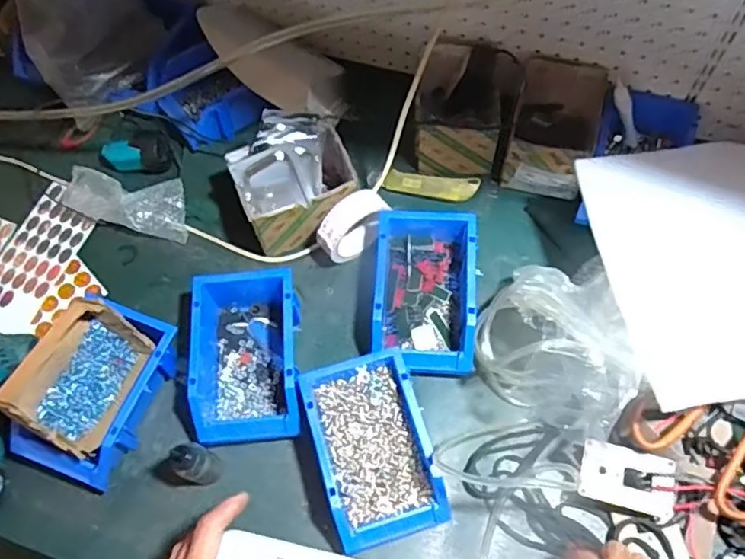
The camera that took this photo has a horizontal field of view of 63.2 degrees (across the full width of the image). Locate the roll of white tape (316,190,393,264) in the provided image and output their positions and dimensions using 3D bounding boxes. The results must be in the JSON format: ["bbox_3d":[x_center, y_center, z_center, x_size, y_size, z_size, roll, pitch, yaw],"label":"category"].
[{"bbox_3d":[-0.023,-0.064,0.743,0.090,0.085,0.037,-35,68,-13],"label":"roll of white tape"}]

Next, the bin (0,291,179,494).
[{"bbox_3d":[-0.305,0.120,0.662,0.113,0.126,0.183,19,67,11],"label":"bin"}]

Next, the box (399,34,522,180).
[{"bbox_3d":[0.120,-0.223,0.798,0.135,0.100,0.146,15,66,9],"label":"box"}]

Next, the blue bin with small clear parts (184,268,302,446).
[{"bbox_3d":[-0.141,0.083,0.690,0.116,0.075,0.195,-5,64,0],"label":"blue bin with small clear parts"}]

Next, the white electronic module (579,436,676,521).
[{"bbox_3d":[0.259,0.202,0.616,0.091,0.014,0.058,14,66,9],"label":"white electronic module"}]

